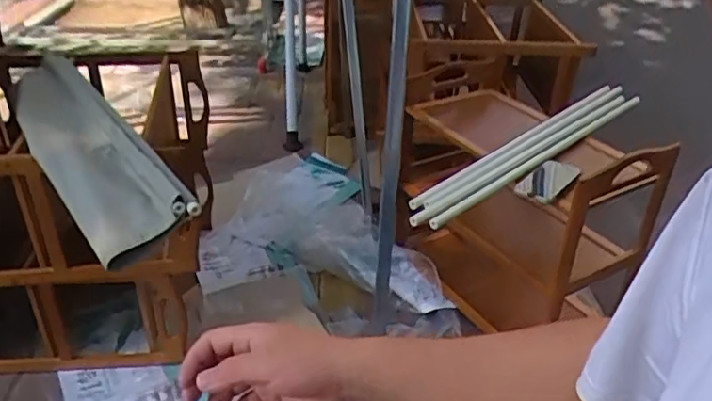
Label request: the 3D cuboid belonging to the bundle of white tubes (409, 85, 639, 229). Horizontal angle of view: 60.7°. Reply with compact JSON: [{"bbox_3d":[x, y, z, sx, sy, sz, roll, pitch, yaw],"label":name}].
[{"bbox_3d":[0.360,-0.107,1.193,0.711,0.025,0.075,-29,64,-36],"label":"bundle of white tubes"}]

